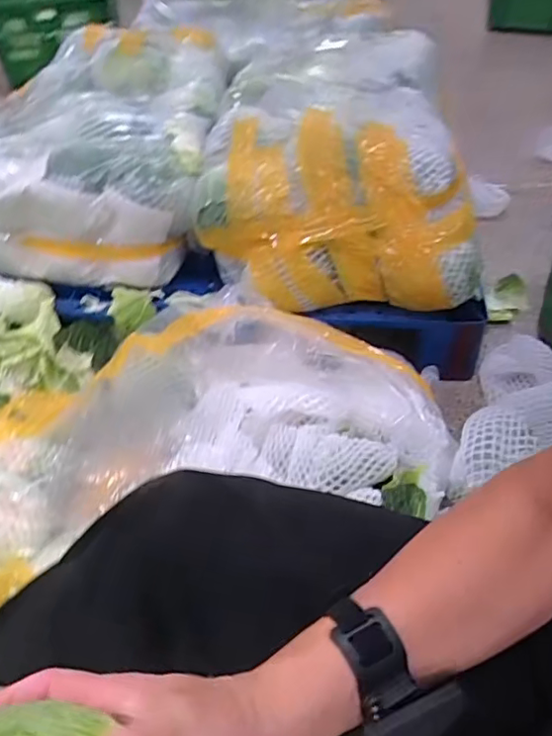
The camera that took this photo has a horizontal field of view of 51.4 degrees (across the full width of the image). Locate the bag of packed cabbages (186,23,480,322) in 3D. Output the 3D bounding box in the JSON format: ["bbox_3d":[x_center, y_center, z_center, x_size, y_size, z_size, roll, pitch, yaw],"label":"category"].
[{"bbox_3d":[0.094,-0.377,1.097,0.454,0.231,0.579,-3,45,1],"label":"bag of packed cabbages"}]

